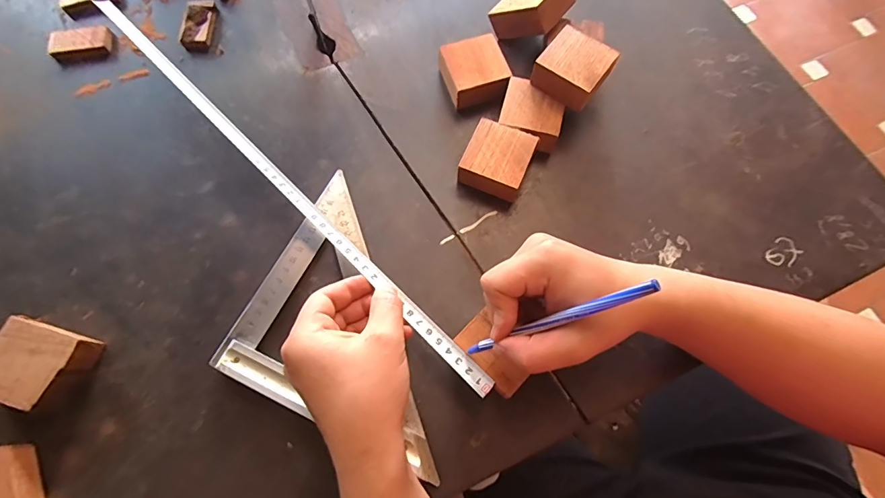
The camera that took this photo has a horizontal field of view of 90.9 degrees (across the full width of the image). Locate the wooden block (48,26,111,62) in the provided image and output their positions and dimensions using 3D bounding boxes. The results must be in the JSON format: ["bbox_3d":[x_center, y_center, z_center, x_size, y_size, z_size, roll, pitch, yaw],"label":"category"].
[{"bbox_3d":[-0.360,-0.205,0.435,0.057,0.012,0.029,-15,70,-6],"label":"wooden block"}]

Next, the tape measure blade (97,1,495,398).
[{"bbox_3d":[-0.139,-0.061,0.360,0.477,0.008,0.013,43,75,11],"label":"tape measure blade"}]

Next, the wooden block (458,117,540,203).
[{"bbox_3d":[0.049,-0.079,0.389,0.055,0.029,0.057,25,71,8],"label":"wooden block"}]

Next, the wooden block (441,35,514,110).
[{"bbox_3d":[0.029,-0.166,0.418,0.058,0.033,0.057,-19,71,-7],"label":"wooden block"}]

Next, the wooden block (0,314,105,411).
[{"bbox_3d":[-0.298,0.086,0.323,0.061,0.029,0.054,18,71,6],"label":"wooden block"}]

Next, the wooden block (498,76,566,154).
[{"bbox_3d":[0.082,-0.123,0.404,0.054,0.026,0.057,15,70,5],"label":"wooden block"}]

